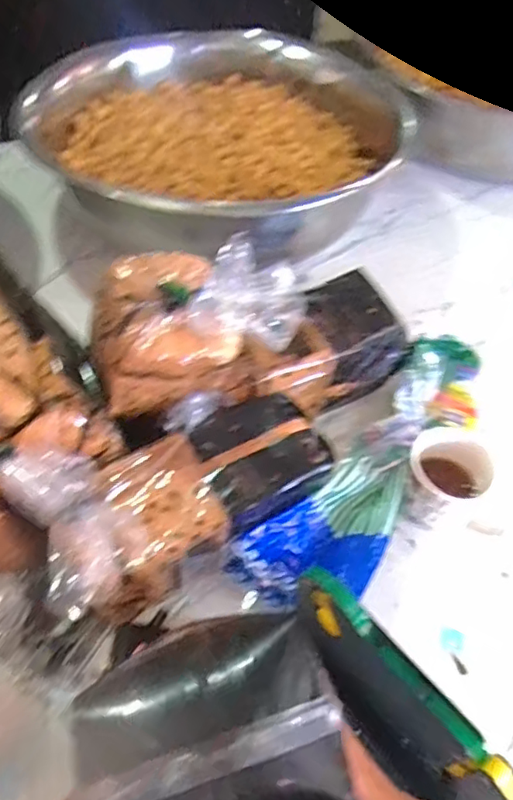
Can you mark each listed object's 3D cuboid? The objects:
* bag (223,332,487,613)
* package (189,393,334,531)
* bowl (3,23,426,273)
[{"bbox_3d":[0.141,0.073,0.652,0.117,0.056,0.383,35,60,22],"label":"bag"},{"bbox_3d":[0.002,0.056,0.592,0.123,0.048,0.105,-26,58,-19],"label":"package"},{"bbox_3d":[-0.039,-0.412,0.951,0.525,0.145,0.441,21,55,14],"label":"bowl"}]

